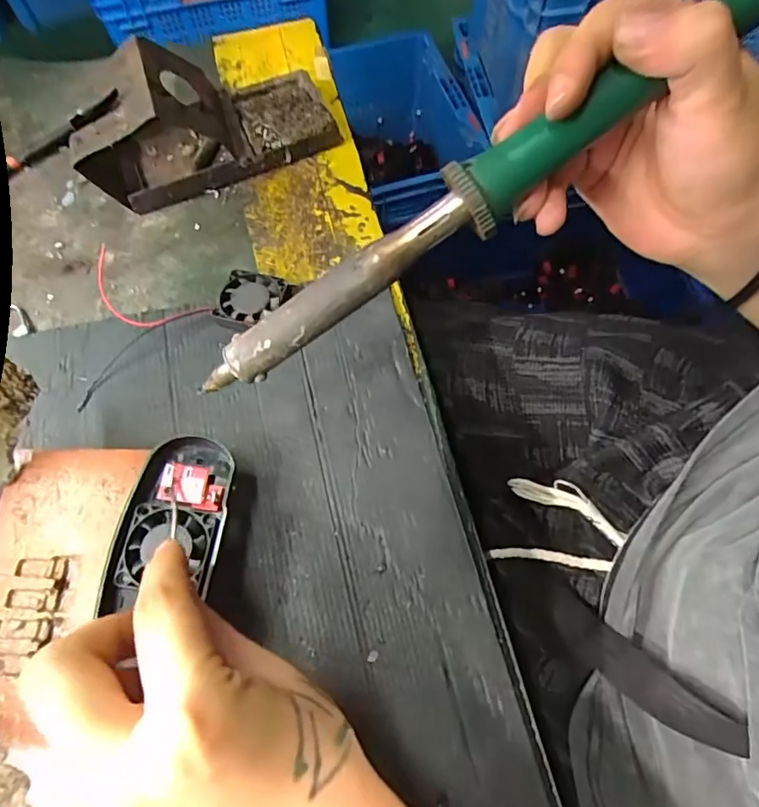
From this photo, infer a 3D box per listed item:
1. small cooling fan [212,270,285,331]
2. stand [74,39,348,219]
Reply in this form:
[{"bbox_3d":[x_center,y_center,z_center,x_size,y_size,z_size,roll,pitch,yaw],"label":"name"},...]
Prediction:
[{"bbox_3d":[-0.085,-0.064,0.360,0.038,0.015,0.042,22,69,11],"label":"small cooling fan"},{"bbox_3d":[-0.123,-0.205,0.386,0.172,0.083,0.073,-24,68,-9],"label":"stand"}]

